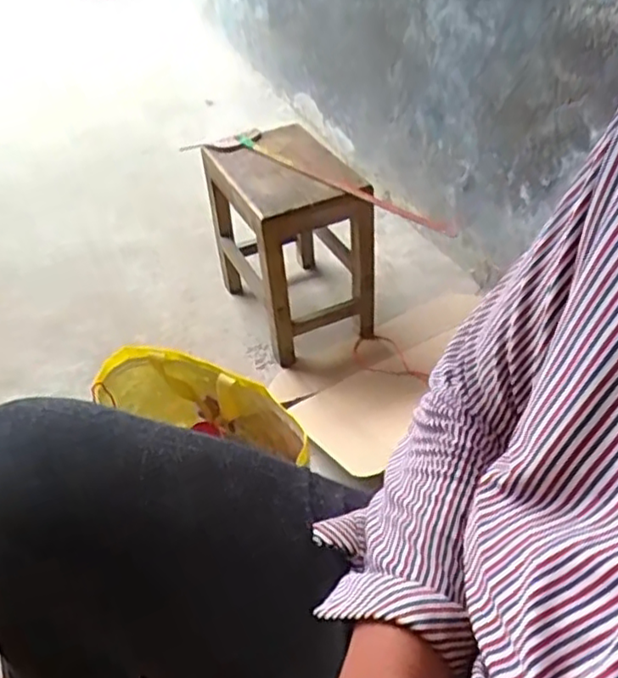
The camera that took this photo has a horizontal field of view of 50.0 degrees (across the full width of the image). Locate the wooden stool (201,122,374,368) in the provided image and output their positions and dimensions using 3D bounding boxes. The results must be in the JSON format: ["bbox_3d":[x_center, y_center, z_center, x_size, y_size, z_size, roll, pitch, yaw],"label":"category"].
[{"bbox_3d":[-0.037,-0.168,1.120,0.183,0.293,0.269,-22,45,-19],"label":"wooden stool"}]

